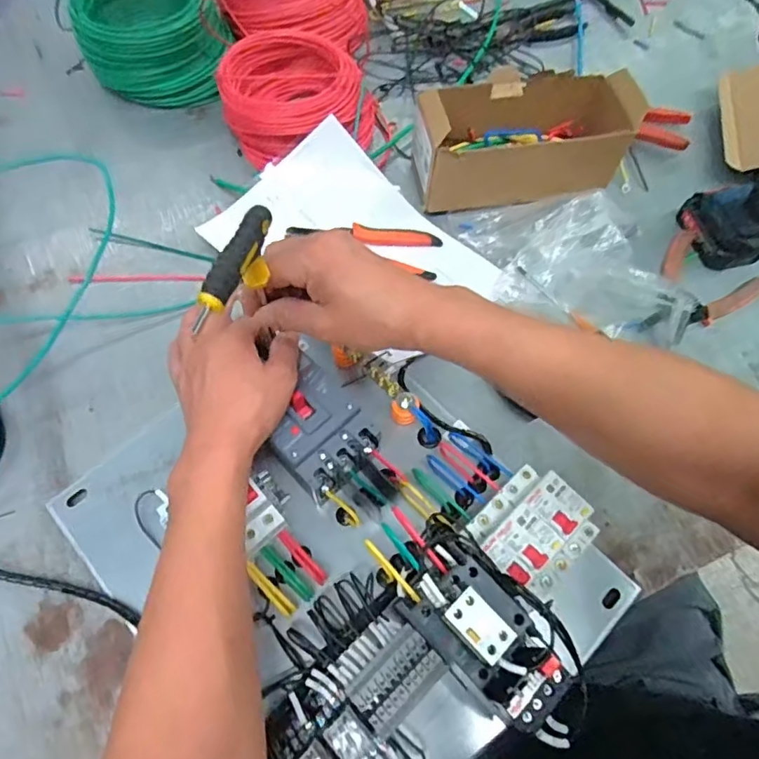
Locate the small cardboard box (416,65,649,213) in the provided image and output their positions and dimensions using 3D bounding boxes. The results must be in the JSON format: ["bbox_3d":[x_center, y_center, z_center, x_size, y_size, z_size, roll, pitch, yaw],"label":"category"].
[{"bbox_3d":[0.163,-0.281,0.633,0.236,0.093,0.116,-7,66,-4],"label":"small cardboard box"}]

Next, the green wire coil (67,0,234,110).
[{"bbox_3d":[-0.284,-0.439,0.694,0.182,0.103,0.135,12,66,4],"label":"green wire coil"}]

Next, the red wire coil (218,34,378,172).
[{"bbox_3d":[-0.096,-0.342,0.671,0.180,0.071,0.145,-18,67,-9],"label":"red wire coil"}]

